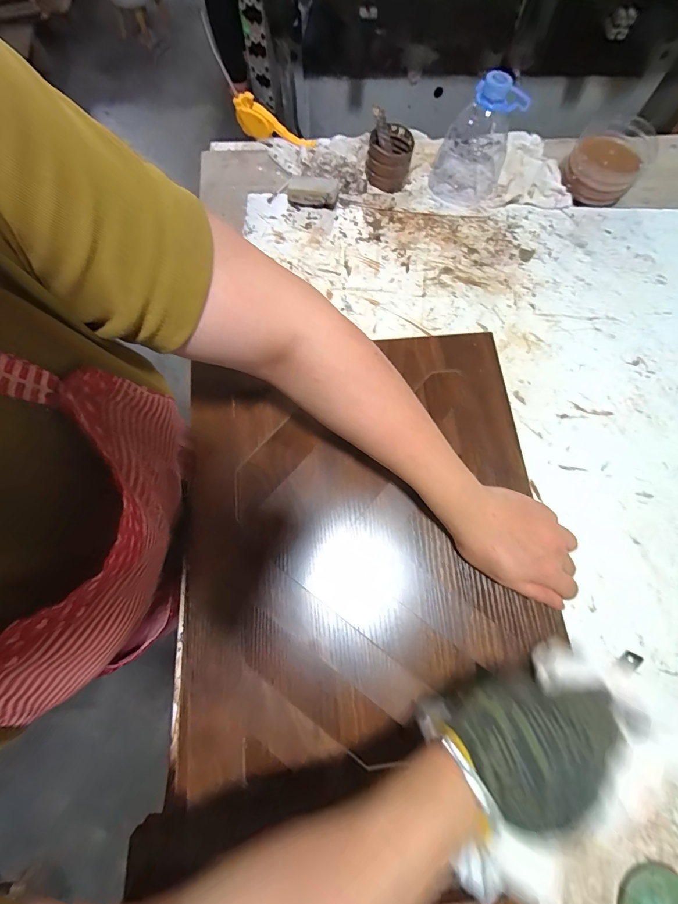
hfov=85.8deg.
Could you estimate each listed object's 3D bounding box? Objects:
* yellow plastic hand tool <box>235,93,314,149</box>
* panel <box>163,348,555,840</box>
[{"bbox_3d":[-0.103,-0.514,0.582,0.130,0.054,0.021,19,75,-10],"label":"yellow plastic hand tool"},{"bbox_3d":[0.018,0.080,0.343,0.330,0.015,0.395,-4,75,-2],"label":"panel"}]

